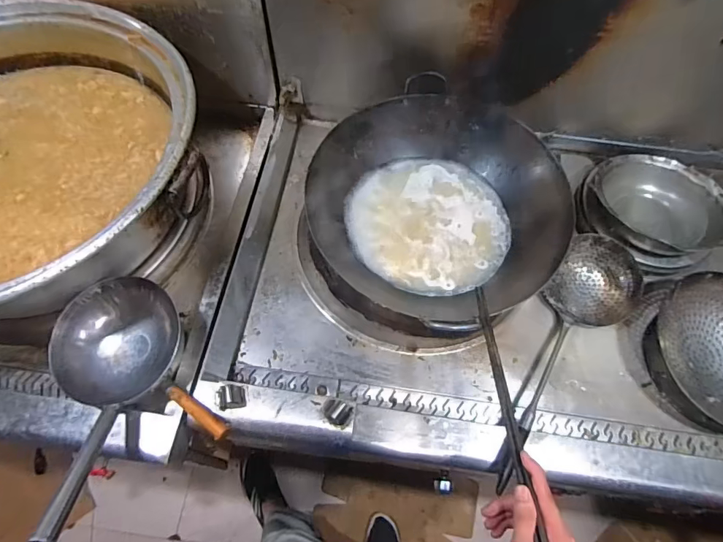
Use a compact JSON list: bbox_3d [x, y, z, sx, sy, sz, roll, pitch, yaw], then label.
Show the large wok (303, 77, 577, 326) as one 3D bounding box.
[{"bbox_3d":[0.141,-0.135,0.839,0.463,0.143,0.474,1,63,-1],"label":"large wok"}]

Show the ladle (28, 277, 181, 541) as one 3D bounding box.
[{"bbox_3d":[-0.431,0.211,0.721,0.198,0.106,0.425,-4,50,-4],"label":"ladle"}]

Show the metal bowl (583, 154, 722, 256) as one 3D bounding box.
[{"bbox_3d":[0.671,-0.157,0.985,0.296,0.071,0.272,1,63,-1],"label":"metal bowl"}]

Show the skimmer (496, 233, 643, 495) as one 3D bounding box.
[{"bbox_3d":[0.397,0.164,0.851,0.162,0.069,0.566,32,66,13],"label":"skimmer"}]

